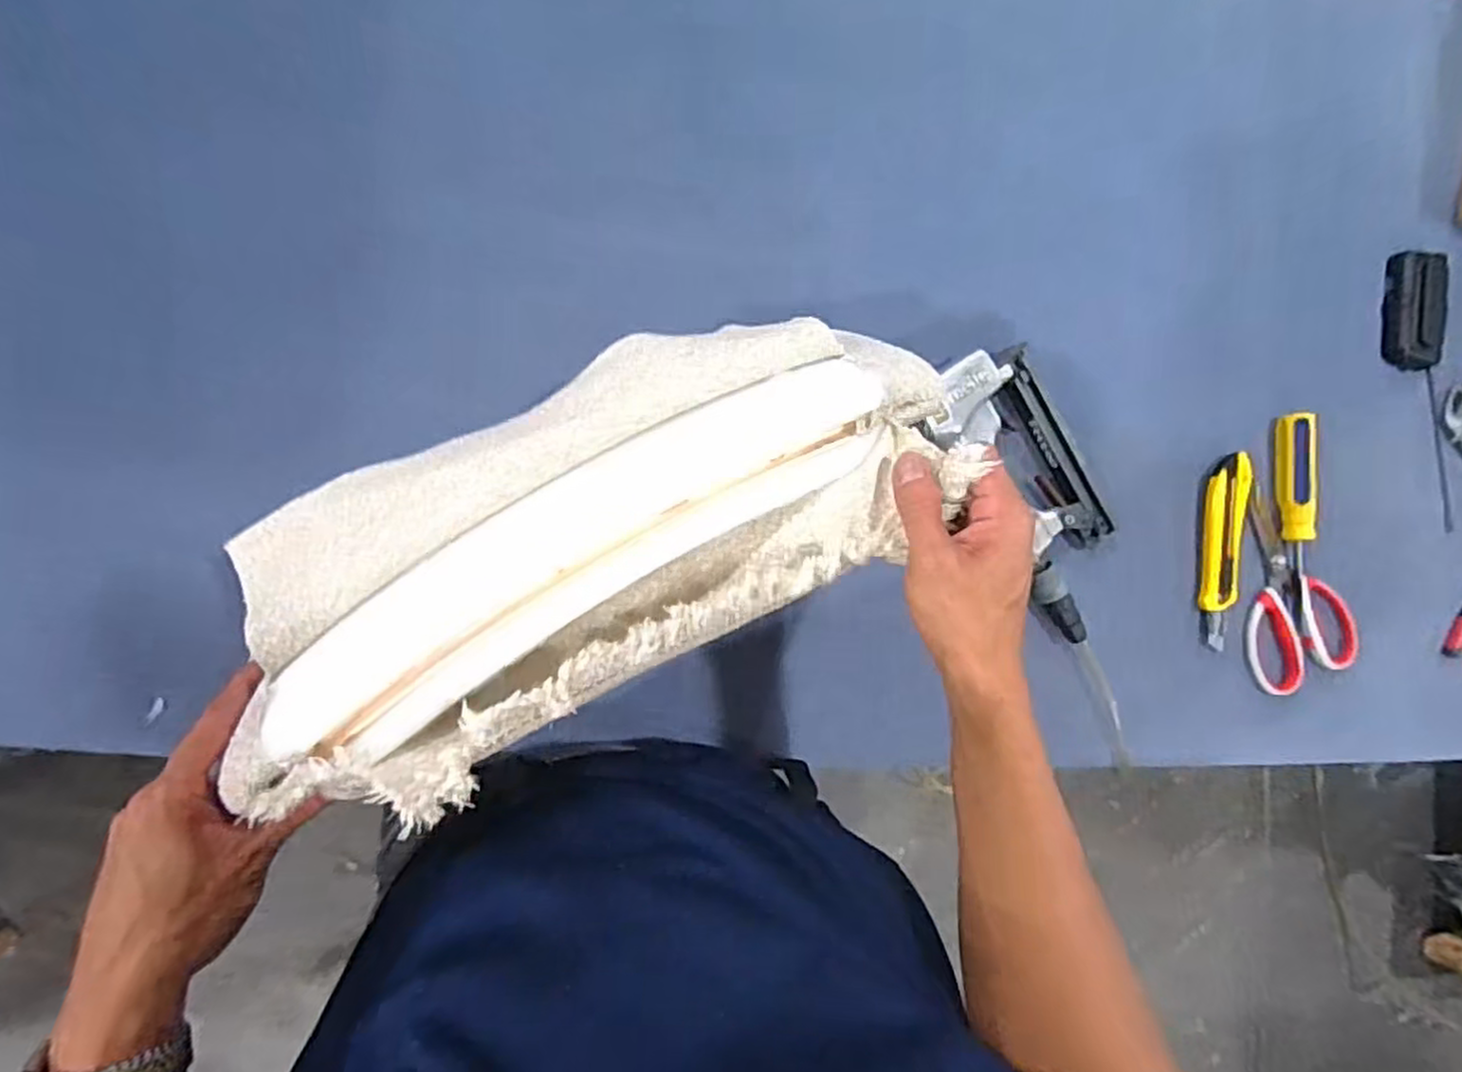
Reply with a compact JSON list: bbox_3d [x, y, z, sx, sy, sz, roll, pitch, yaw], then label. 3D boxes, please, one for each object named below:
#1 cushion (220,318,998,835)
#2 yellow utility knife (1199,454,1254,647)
[{"bbox_3d":[-0.066,-0.011,0.404,0.416,0.109,0.187,-26,75,-8],"label":"cushion"},{"bbox_3d":[0.439,0.013,0.654,0.038,0.018,0.169,7,87,-11],"label":"yellow utility knife"}]

